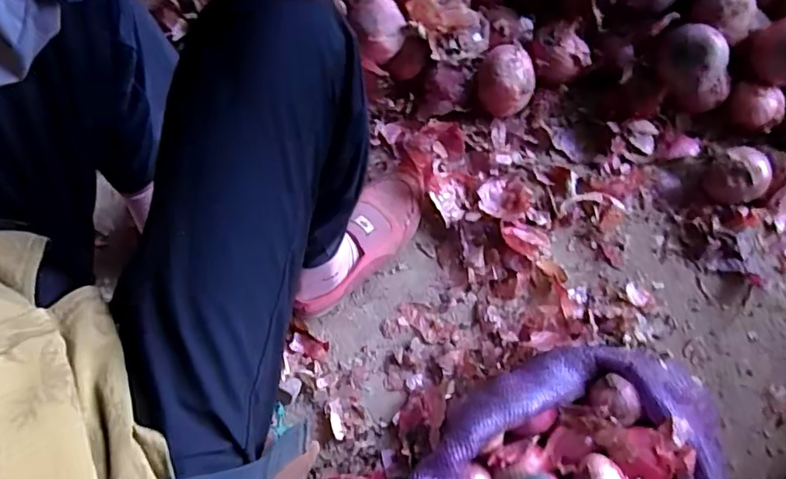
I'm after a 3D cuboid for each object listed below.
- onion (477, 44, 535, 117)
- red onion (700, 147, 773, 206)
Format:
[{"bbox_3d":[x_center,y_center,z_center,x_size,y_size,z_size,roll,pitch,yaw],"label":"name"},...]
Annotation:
[{"bbox_3d":[0.154,-0.213,0.735,0.075,0.082,0.079,0,78,1],"label":"onion"},{"bbox_3d":[0.468,-0.083,0.725,0.083,0.068,0.072,-24,79,-4],"label":"red onion"}]

